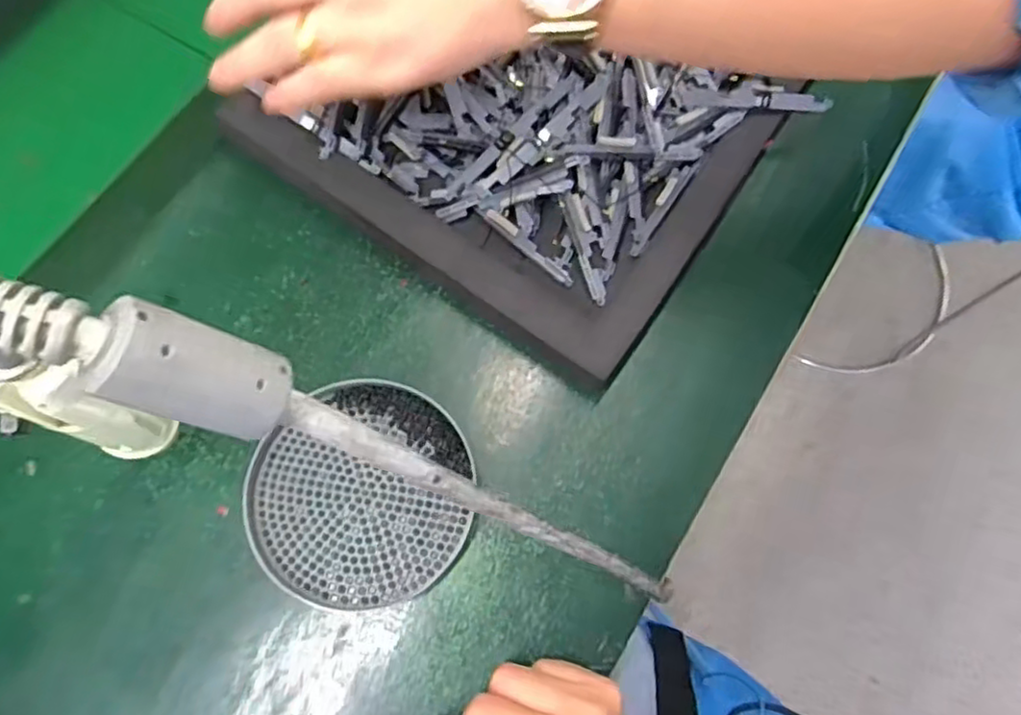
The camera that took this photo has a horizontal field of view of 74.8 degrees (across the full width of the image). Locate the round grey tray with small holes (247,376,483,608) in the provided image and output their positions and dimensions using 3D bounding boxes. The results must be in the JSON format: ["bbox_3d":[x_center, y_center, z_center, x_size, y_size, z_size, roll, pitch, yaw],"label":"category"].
[{"bbox_3d":[-0.076,0.069,0.344,0.111,0.010,0.111,0,72,1],"label":"round grey tray with small holes"}]

